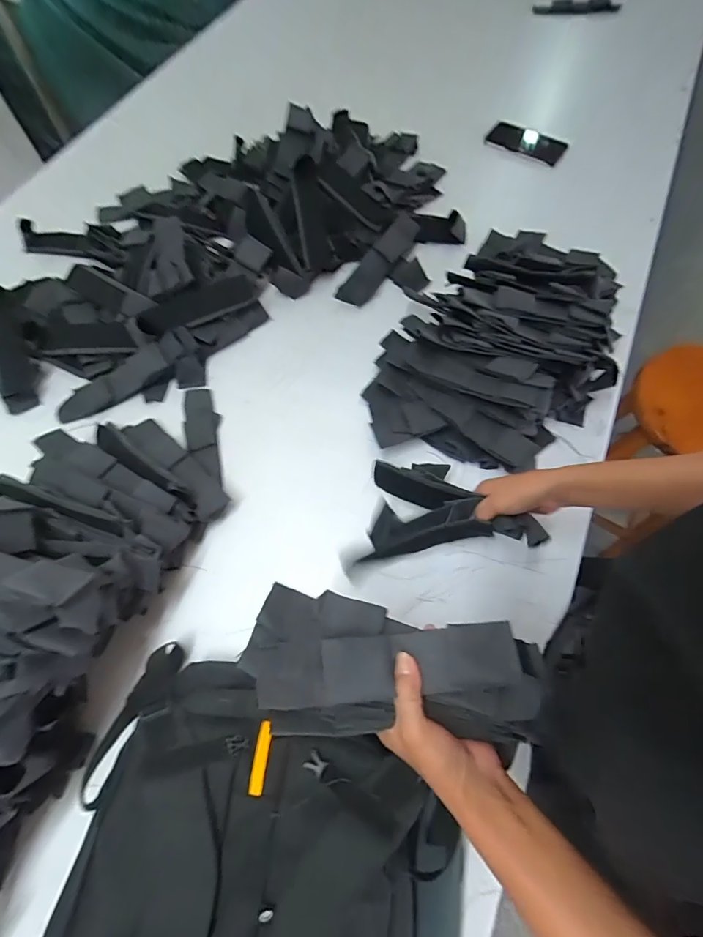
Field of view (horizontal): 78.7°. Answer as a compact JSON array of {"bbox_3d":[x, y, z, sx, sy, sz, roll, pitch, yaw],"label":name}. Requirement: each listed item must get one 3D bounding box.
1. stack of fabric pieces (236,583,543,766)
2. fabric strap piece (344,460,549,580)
[{"bbox_3d":[0.032,0.156,0.331,0.225,0.040,0.101,8,65,3],"label":"stack of fabric pieces"},{"bbox_3d":[0.099,0.045,0.541,0.216,0.084,0.133,-7,64,-1],"label":"fabric strap piece"}]

